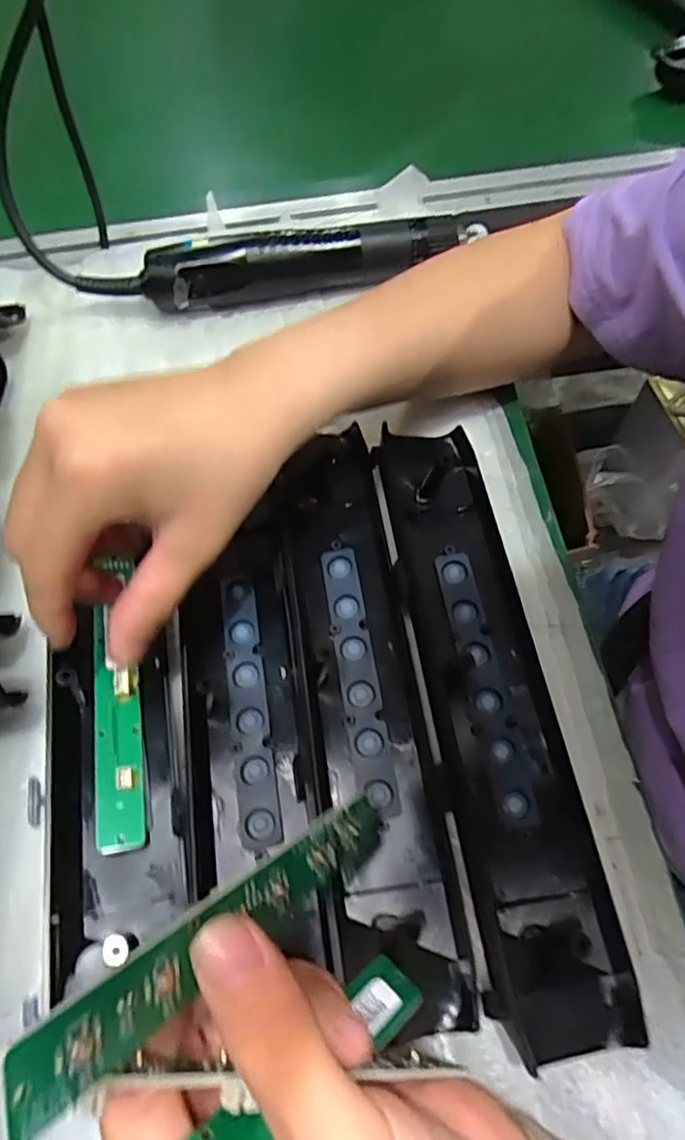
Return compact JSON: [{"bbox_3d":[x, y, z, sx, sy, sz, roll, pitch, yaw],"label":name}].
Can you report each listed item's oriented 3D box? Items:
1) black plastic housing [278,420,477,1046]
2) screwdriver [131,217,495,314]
[{"bbox_3d":[0.009,0.051,0.277,0.049,0.029,0.249,-9,63,-1],"label":"black plastic housing"},{"bbox_3d":[-0.022,-0.193,0.403,0.200,0.044,0.028,-8,63,-1],"label":"screwdriver"}]

